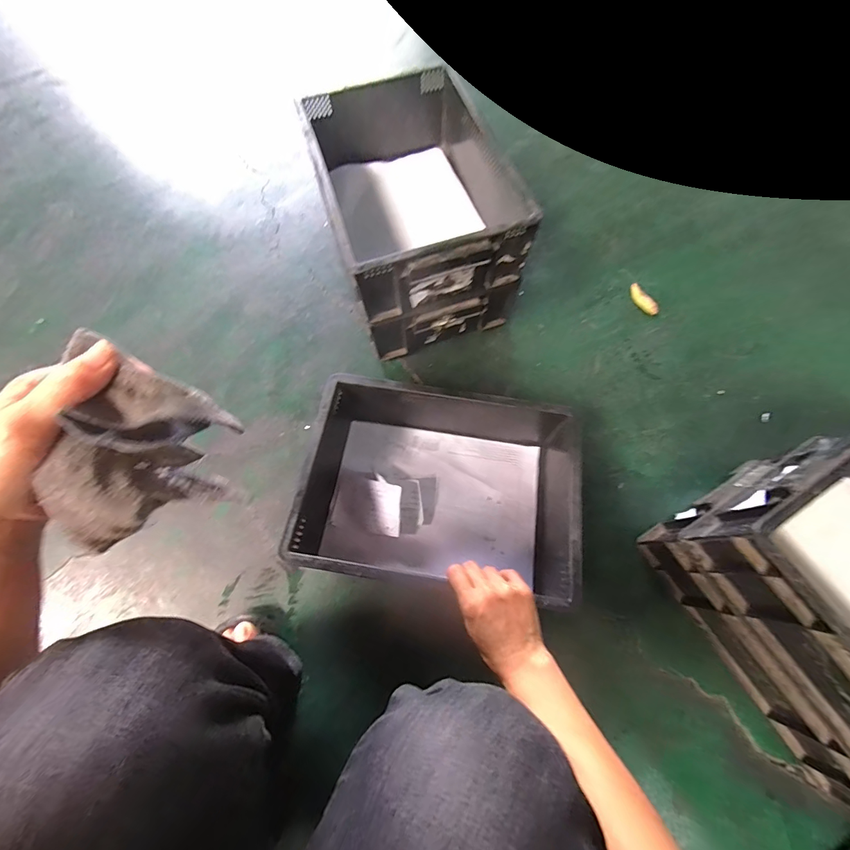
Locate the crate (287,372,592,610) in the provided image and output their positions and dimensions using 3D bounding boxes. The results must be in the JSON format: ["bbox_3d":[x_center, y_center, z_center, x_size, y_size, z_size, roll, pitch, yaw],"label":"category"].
[{"bbox_3d":[0.022,0.080,0.501,0.337,0.127,0.257,7,69,4],"label":"crate"}]

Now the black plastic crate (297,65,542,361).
[{"bbox_3d":[-0.020,-0.333,0.615,0.243,0.232,0.368,-16,69,-5],"label":"black plastic crate"}]

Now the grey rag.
[{"bbox_3d":[-0.159,0.017,0.202,0.059,0.053,0.094,9,69,5],"label":"grey rag"}]

